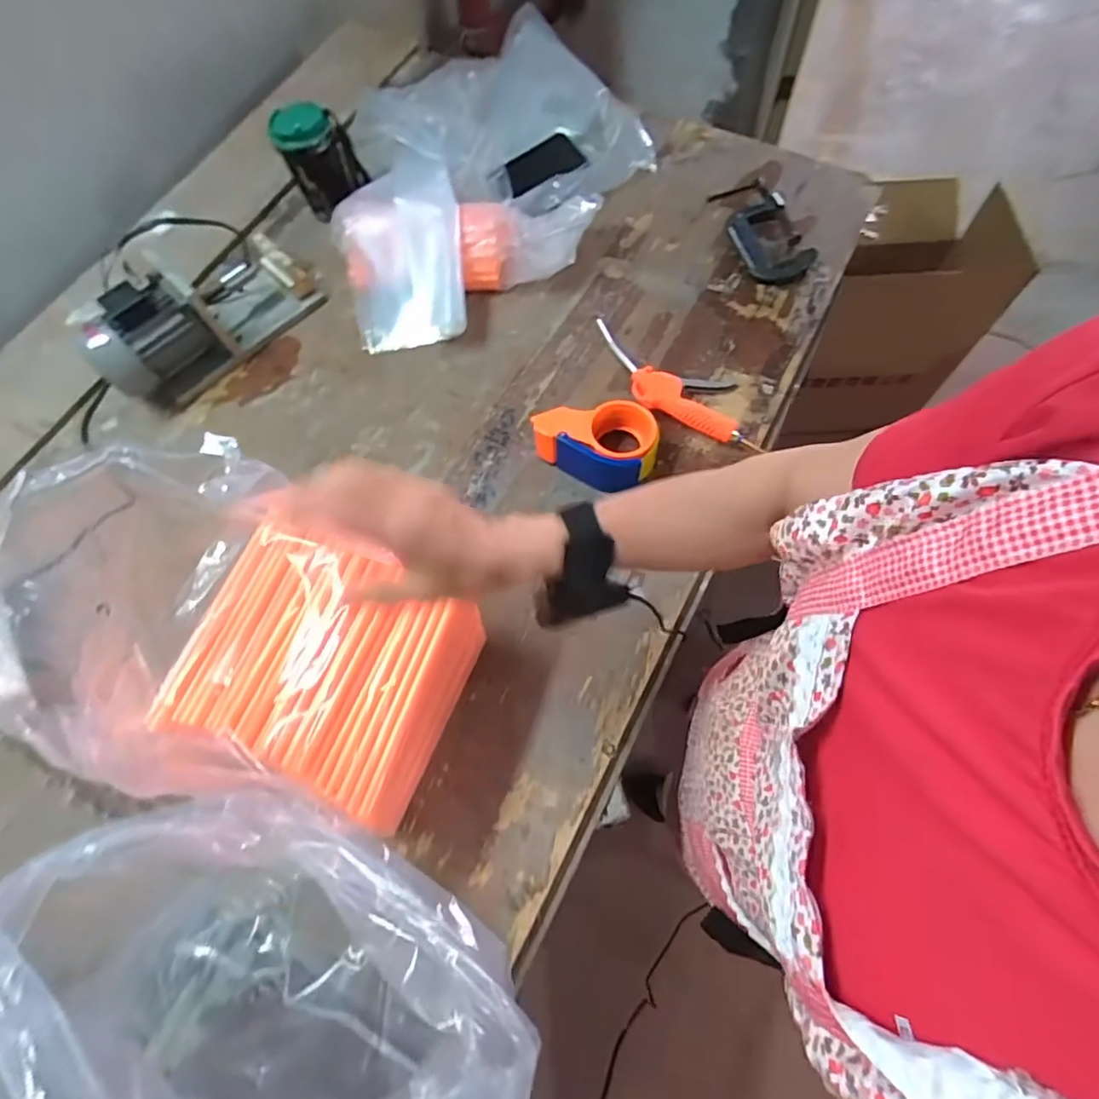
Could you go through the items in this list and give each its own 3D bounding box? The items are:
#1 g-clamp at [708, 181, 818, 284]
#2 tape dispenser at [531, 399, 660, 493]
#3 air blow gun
[{"bbox_3d":[0.306,-0.452,0.831,0.088,0.033,0.190,-17,68,-4],"label":"g-clamp"},{"bbox_3d":[0.057,-0.120,0.695,0.144,0.066,0.088,-11,68,-2],"label":"tape dispenser"},{"bbox_3d":[0.155,-0.203,0.739,0.242,0.040,0.089,25,71,12],"label":"air blow gun"}]

